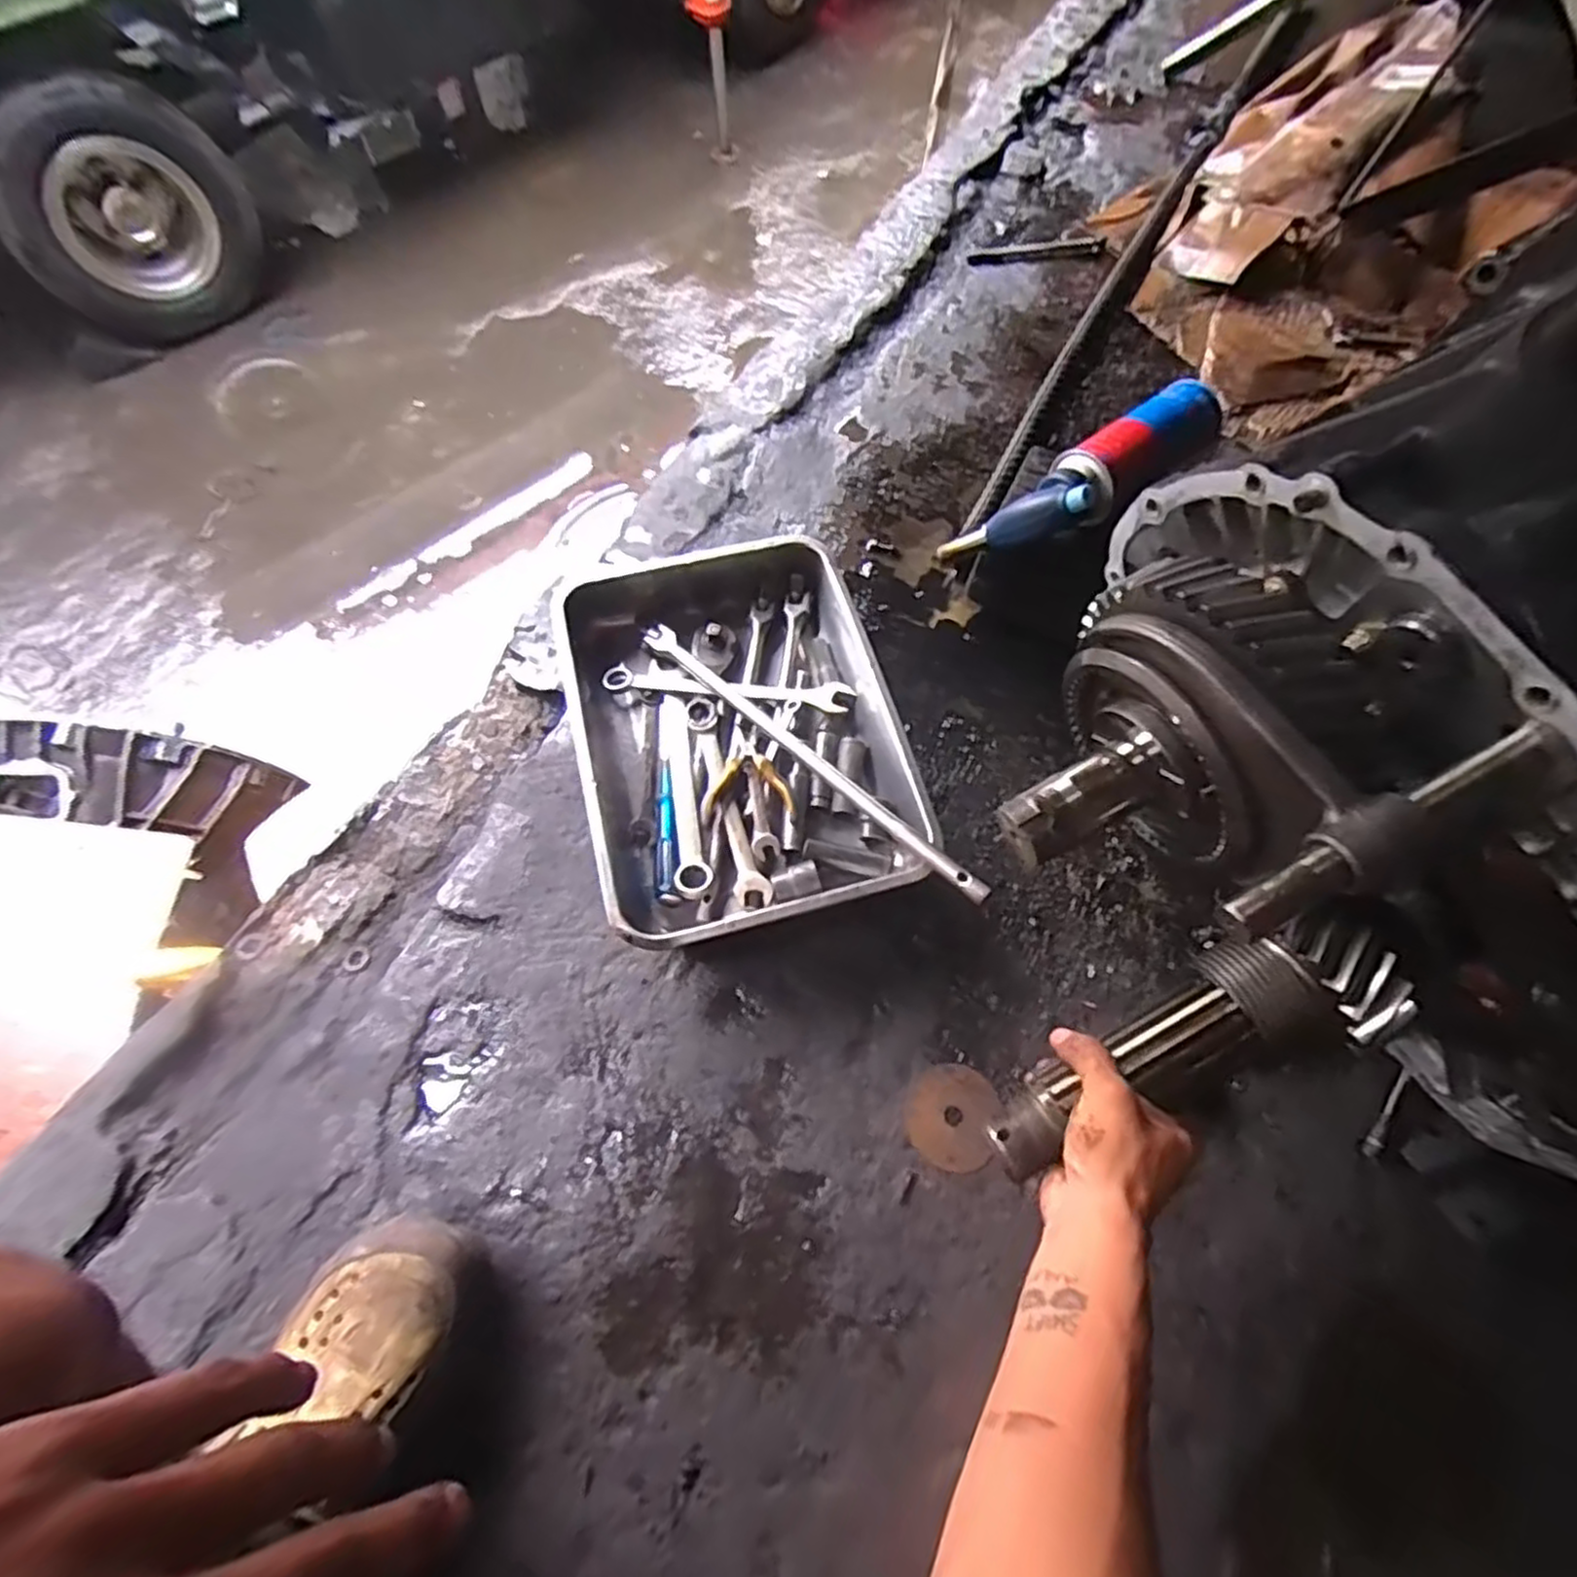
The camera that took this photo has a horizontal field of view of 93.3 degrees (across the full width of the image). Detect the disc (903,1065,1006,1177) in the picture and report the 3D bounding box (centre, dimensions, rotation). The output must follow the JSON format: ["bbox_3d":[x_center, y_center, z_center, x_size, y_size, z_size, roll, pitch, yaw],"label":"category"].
[{"bbox_3d":[0.135,0.267,0.606,0.073,0.005,0.077,-1,66,1],"label":"disc"}]

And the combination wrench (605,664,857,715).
[{"bbox_3d":[-0.060,-0.102,0.757,0.249,0.016,0.034,7,66,5],"label":"combination wrench"}]

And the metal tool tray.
[{"bbox_3d":[-0.053,-0.058,0.727,0.298,0.083,0.402,-15,66,-5],"label":"metal tool tray"}]

